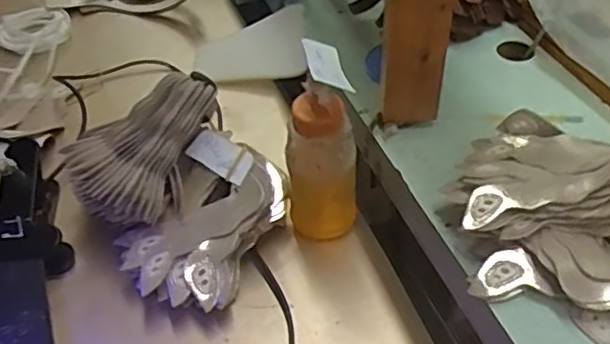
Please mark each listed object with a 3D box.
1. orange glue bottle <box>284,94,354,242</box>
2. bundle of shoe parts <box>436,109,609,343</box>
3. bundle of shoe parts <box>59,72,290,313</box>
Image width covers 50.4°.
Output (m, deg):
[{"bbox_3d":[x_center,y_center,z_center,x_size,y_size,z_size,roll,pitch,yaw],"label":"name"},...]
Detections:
[{"bbox_3d":[0.012,0.000,0.472,0.040,0.127,0.040,19,49,25],"label":"orange glue bottle"},{"bbox_3d":[0.168,0.024,0.426,0.160,0.063,0.145,28,52,29],"label":"bundle of shoe parts"},{"bbox_3d":[-0.091,0.008,0.480,0.128,0.108,0.164,-31,48,-24],"label":"bundle of shoe parts"}]

